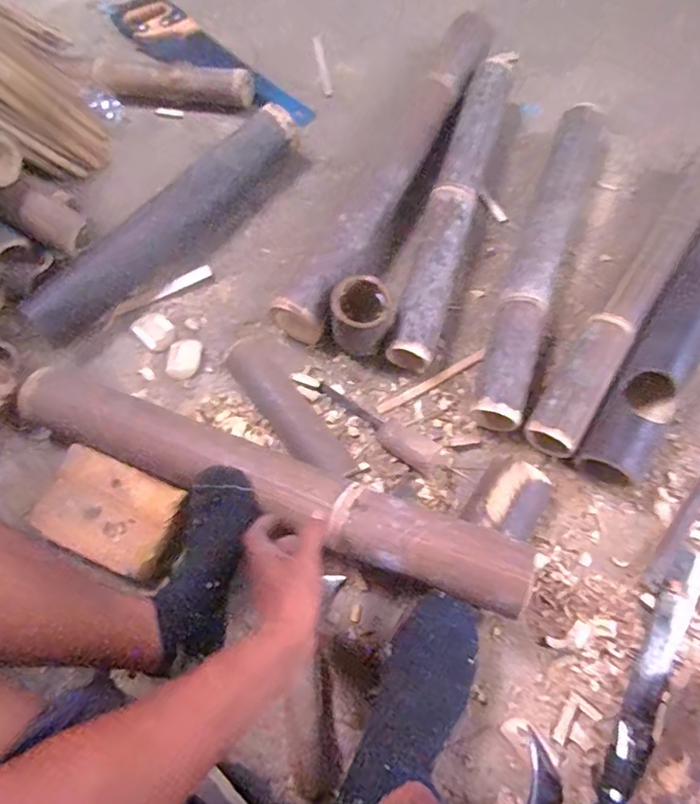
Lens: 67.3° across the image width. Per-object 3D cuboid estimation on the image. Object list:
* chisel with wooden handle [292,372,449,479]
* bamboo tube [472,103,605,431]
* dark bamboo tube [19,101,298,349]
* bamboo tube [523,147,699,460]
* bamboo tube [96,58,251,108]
[{"bbox_3d":[0.027,0.017,0.691,0.231,0.040,0.051,38,75,15],"label":"chisel with wooden handle"},{"bbox_3d":[0.274,-0.209,0.750,0.074,0.078,0.536,18,71,9],"label":"bamboo tube"},{"bbox_3d":[-0.275,-0.281,0.800,0.076,0.059,0.503,40,75,16],"label":"dark bamboo tube"},{"bbox_3d":[0.392,-0.156,0.730,0.069,0.066,0.540,32,73,14],"label":"bamboo tube"},{"bbox_3d":[-0.313,-0.556,0.921,0.276,0.067,0.063,6,69,5],"label":"bamboo tube"}]

